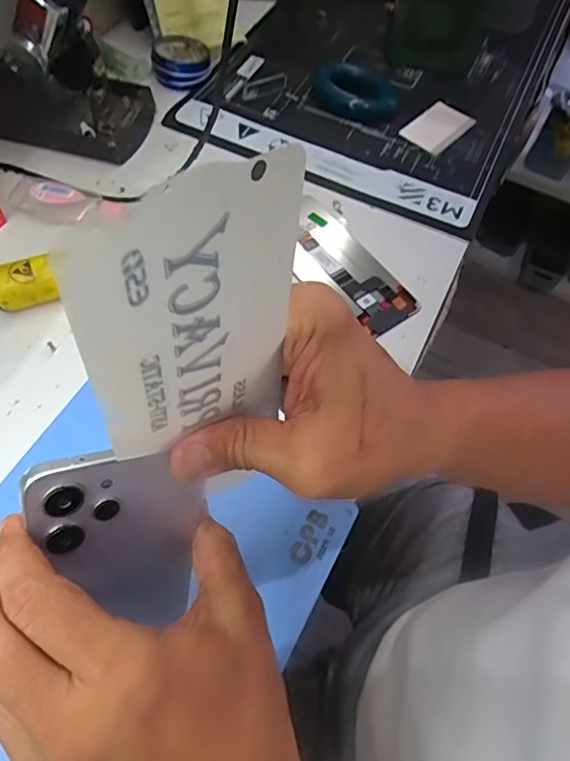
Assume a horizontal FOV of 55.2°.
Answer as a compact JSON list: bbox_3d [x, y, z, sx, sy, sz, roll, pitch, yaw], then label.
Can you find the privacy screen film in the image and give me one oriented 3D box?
[{"bbox_3d":[-0.029,-0.013,0.179,0.071,0.120,0.010,-24,60,-20],"label":"privacy screen film"}]

